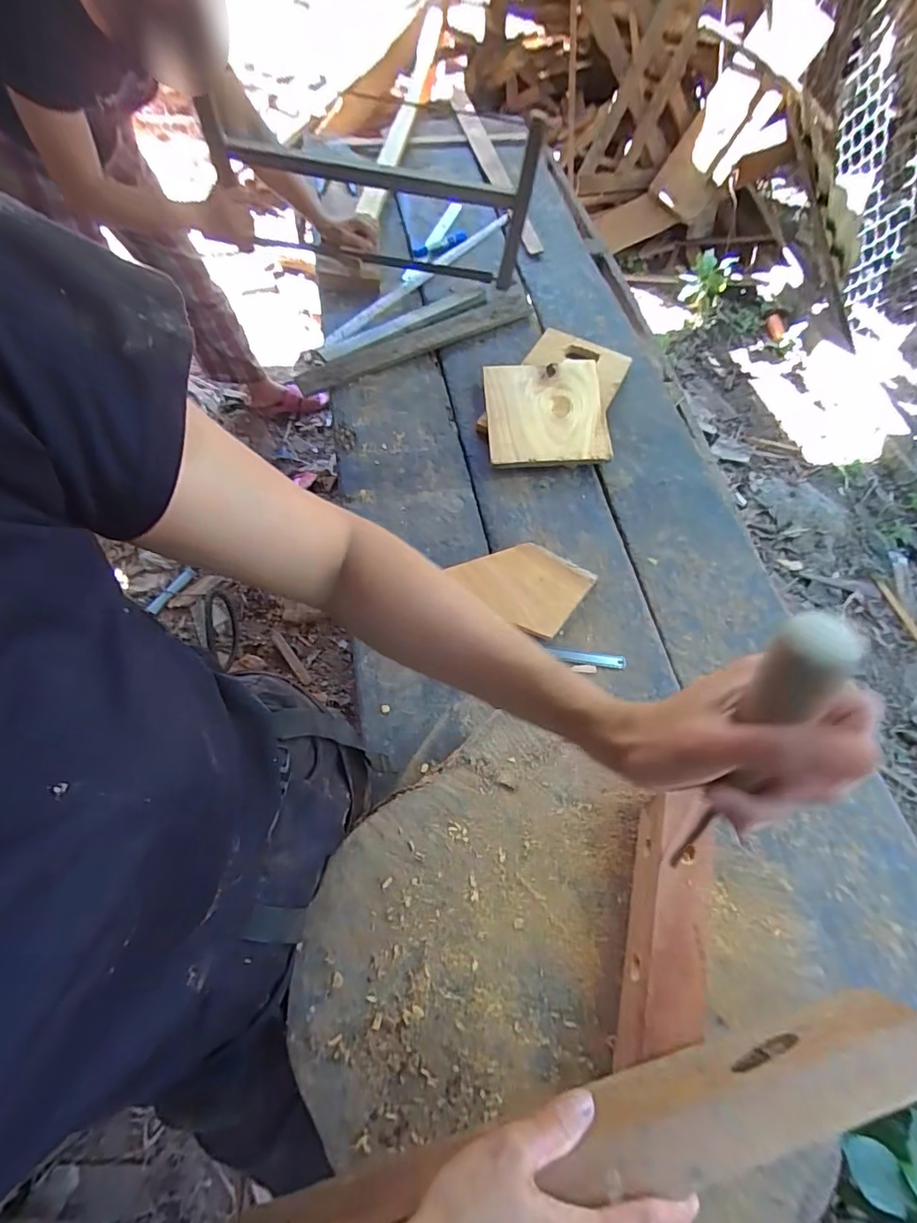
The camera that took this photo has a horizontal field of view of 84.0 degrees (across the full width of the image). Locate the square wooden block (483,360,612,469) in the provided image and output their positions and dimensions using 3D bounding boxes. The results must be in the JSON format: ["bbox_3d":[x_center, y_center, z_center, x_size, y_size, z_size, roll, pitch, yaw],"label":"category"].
[{"bbox_3d":[0.155,-0.359,0.914,0.207,0.020,0.232,-3,64,0],"label":"square wooden block"}]

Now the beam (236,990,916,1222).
[{"bbox_3d":[0.088,0.309,0.298,0.415,0.052,0.049,-10,65,-6],"label":"beam"}]

